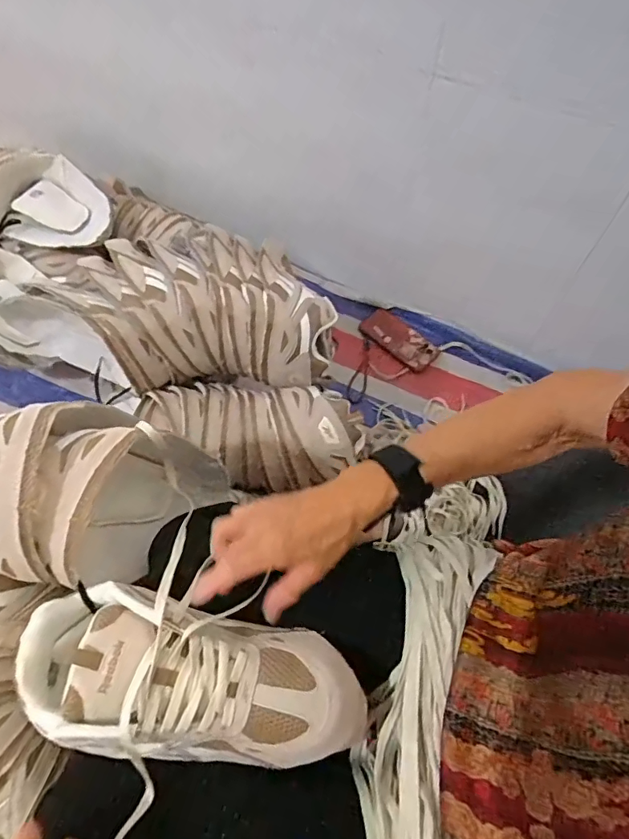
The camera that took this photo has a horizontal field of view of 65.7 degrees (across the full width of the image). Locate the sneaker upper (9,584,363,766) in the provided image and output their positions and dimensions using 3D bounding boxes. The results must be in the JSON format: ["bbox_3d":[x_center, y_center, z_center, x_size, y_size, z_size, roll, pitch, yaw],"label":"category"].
[{"bbox_3d":[-0.095,0.200,0.376,0.259,0.065,0.102,12,61,-1],"label":"sneaker upper"}]

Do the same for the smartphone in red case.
[{"bbox_3d":[0.172,-0.163,0.984,0.160,0.017,0.075,40,86,18],"label":"smartphone in red case"}]

